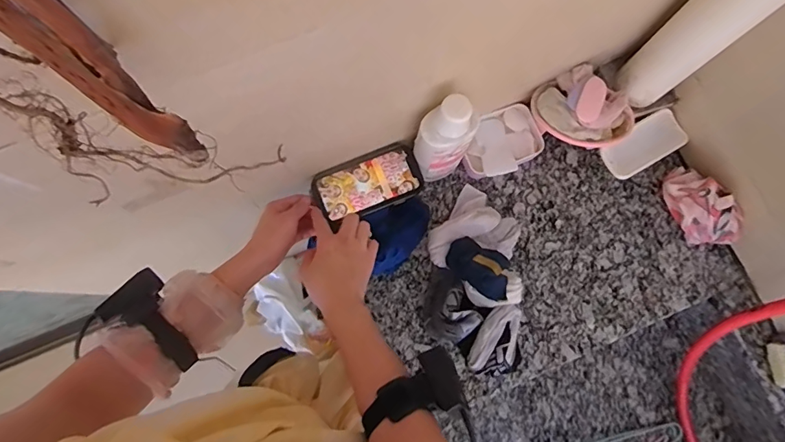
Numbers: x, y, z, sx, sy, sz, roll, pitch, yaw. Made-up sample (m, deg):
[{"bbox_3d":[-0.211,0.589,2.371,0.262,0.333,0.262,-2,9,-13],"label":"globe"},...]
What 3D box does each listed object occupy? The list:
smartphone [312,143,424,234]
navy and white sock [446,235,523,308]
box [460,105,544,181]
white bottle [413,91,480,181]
[{"bbox_3d":[-0.035,-0.053,0.658,0.153,0.013,0.082,-22,81,-5],"label":"smartphone"},{"bbox_3d":[0.129,0.079,0.639,0.118,0.060,0.067,31,81,5],"label":"navy and white sock"},{"bbox_3d":[0.174,-0.124,0.732,0.134,0.034,0.095,-24,81,-5],"label":"box"},{"bbox_3d":[0.070,-0.107,0.627,0.069,0.200,0.047,-22,81,-4],"label":"white bottle"}]

